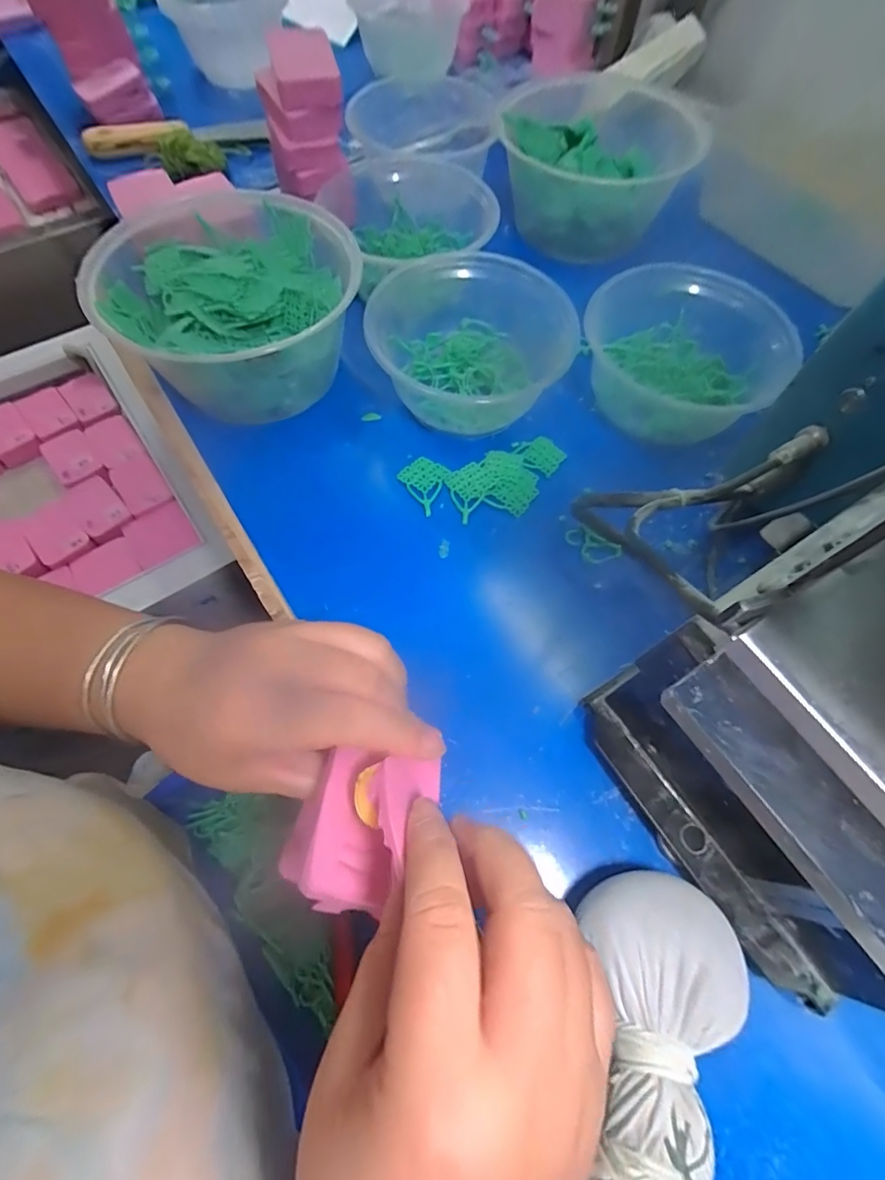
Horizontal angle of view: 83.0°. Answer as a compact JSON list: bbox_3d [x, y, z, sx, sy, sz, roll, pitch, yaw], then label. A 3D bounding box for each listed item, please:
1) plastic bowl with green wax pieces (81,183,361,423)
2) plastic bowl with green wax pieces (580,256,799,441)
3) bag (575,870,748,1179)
[{"bbox_3d":[-0.134,-0.192,0.341,0.155,0.078,0.164,1,65,-1],"label":"plastic bowl with green wax pieces"},{"bbox_3d":[0.172,-0.167,0.348,0.124,0.052,0.122,1,65,-1],"label":"plastic bowl with green wax pieces"},{"bbox_3d":[0.075,0.190,0.192,0.061,0.046,0.141,12,65,5],"label":"bag"}]

